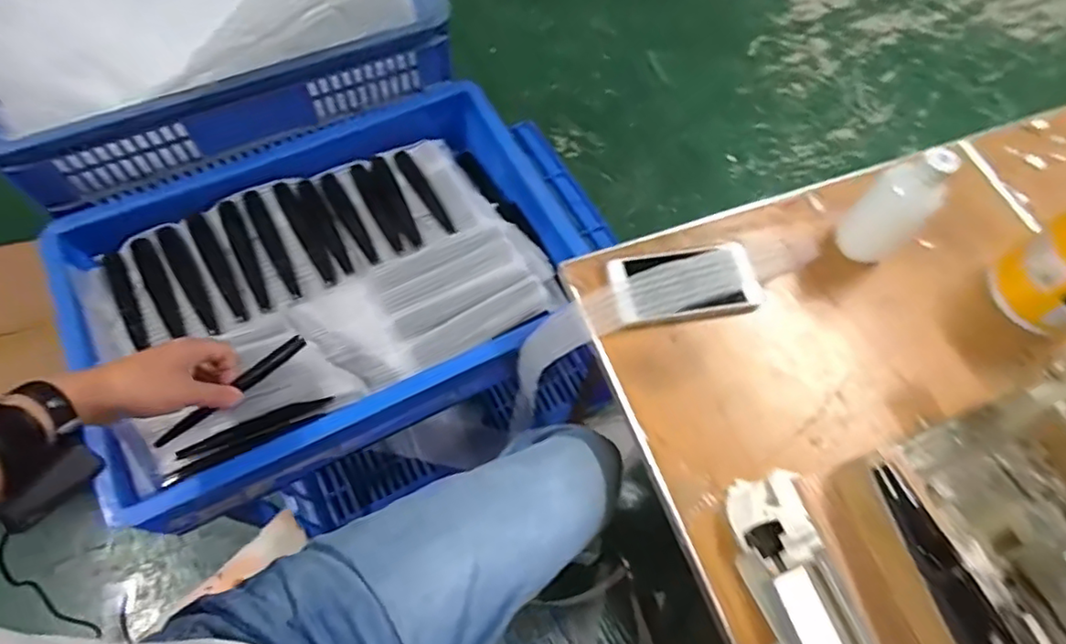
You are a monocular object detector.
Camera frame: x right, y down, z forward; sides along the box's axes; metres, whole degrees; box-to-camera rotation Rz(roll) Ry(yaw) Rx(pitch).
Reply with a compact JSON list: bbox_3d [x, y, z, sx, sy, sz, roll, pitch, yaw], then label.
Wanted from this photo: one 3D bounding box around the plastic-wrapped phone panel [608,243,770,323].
[{"bbox_3d":[0.161,-0.043,0.629,0.157,0.022,0.076,-8,65,-6],"label":"plastic-wrapped phone panel"}]

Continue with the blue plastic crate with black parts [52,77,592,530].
[{"bbox_3d":[-0.227,-0.057,0.809,0.641,0.162,0.429,-25,68,-13],"label":"blue plastic crate with black parts"}]

